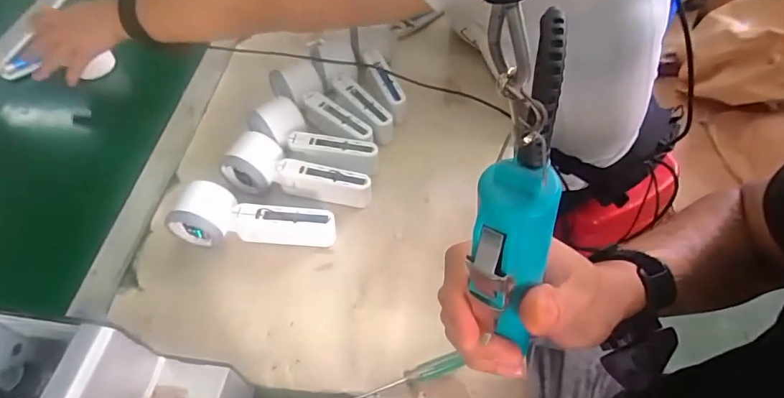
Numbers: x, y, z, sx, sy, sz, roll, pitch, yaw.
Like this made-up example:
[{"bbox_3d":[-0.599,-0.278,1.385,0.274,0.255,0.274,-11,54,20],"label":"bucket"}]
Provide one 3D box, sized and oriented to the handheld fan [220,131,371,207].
[{"bbox_3d":[-0.096,-0.030,0.504,0.152,0.053,0.061,12,57,12],"label":"handheld fan"}]

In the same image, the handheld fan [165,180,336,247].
[{"bbox_3d":[-0.143,0.025,0.466,0.163,0.056,0.052,9,57,10],"label":"handheld fan"}]

